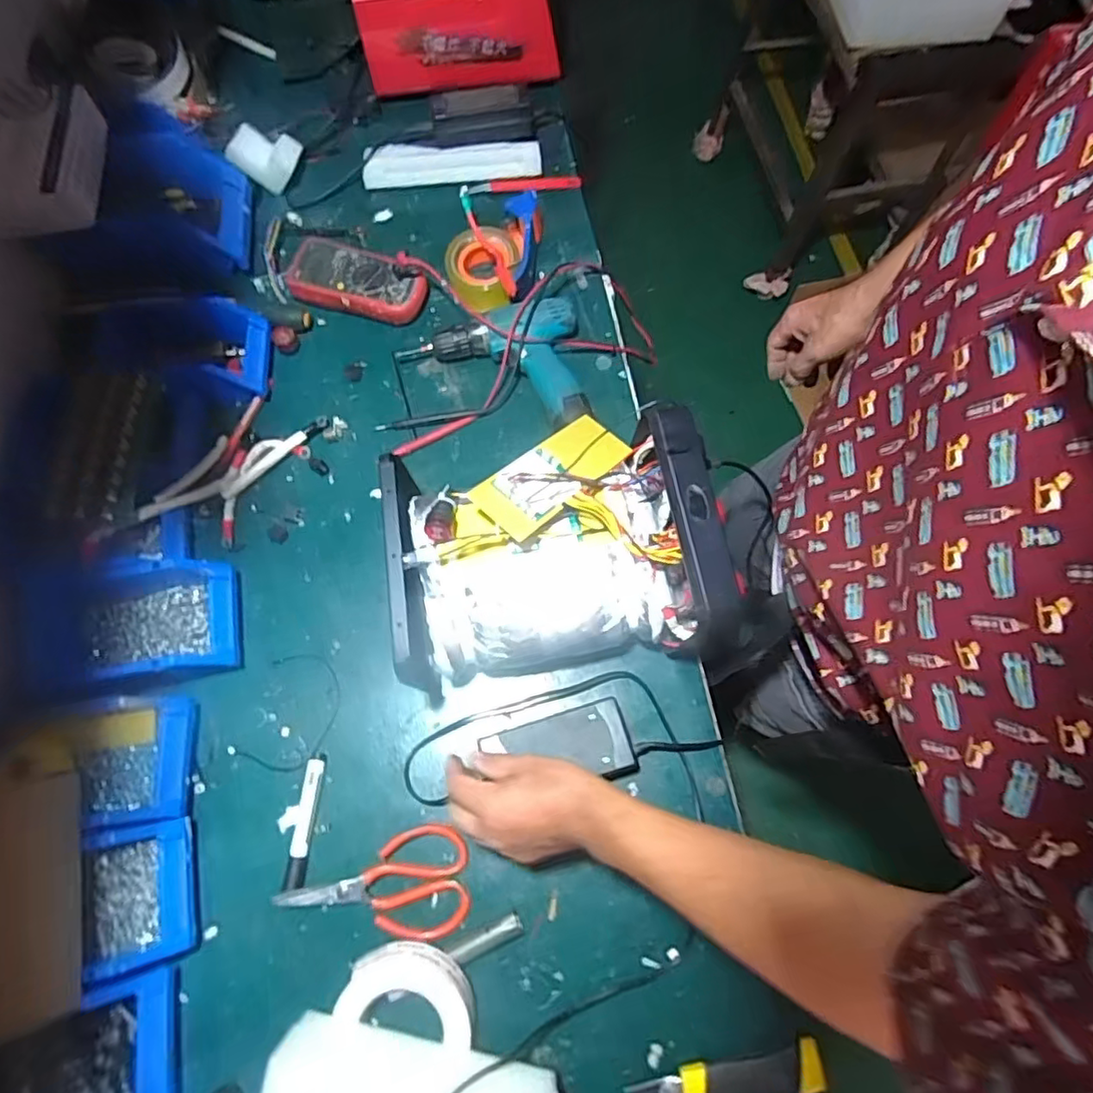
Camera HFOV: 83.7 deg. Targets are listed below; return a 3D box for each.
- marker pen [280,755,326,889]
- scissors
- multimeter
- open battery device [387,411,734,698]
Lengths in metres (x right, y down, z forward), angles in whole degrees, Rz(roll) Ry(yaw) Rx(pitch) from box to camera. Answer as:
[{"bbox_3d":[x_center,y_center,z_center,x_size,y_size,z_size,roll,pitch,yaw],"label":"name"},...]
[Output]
[{"bbox_3d":[-0.243,0.276,0.615,0.020,0.015,0.122,3,70,1],"label":"marker pen"},{"bbox_3d":[-0.164,0.330,0.588,0.173,0.020,0.094,-7,71,-2],"label":"scissors"},{"bbox_3d":[-0.247,-0.357,0.817,0.180,0.049,0.089,13,71,5],"label":"multimeter"},{"bbox_3d":[-0.001,-0.006,0.641,0.319,0.156,0.246,-9,71,-3],"label":"open battery device"}]

